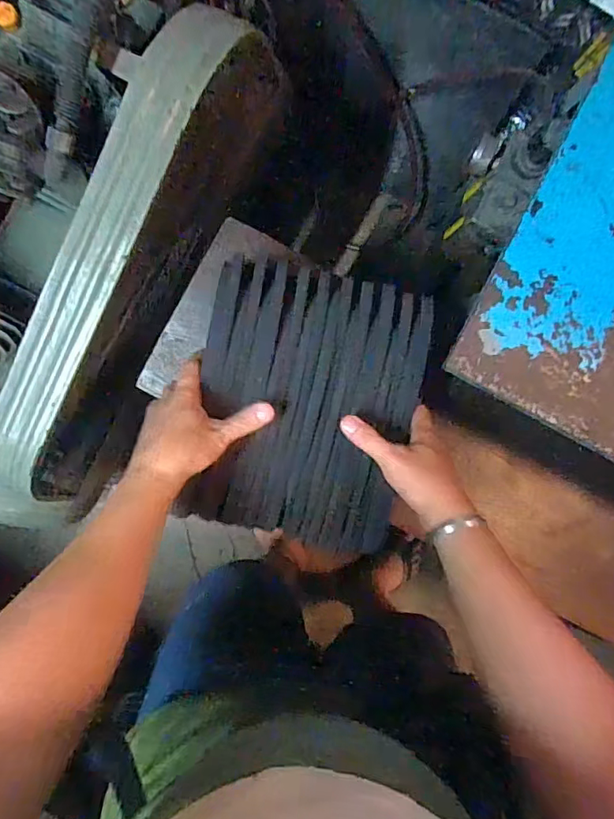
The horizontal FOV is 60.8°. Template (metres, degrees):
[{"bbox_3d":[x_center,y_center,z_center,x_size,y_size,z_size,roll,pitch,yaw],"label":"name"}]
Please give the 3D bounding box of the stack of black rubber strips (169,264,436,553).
[{"bbox_3d":[0.003,-0.006,0.552,0.225,0.021,0.277,11,90,-4],"label":"stack of black rubber strips"}]

